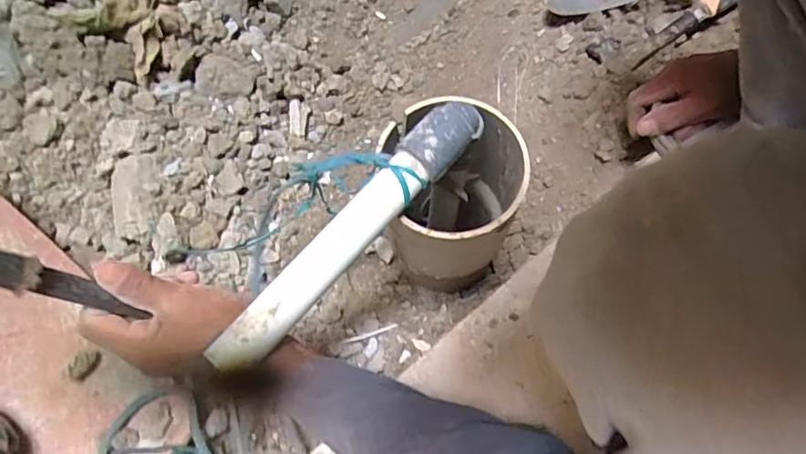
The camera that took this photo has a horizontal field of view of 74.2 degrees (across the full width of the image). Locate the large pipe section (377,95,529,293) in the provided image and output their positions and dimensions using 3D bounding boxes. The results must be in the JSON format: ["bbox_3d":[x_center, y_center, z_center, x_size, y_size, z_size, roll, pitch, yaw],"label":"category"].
[{"bbox_3d":[0.044,-0.029,0.483,0.112,0.157,0.120,-15,72,-3],"label":"large pipe section"}]

